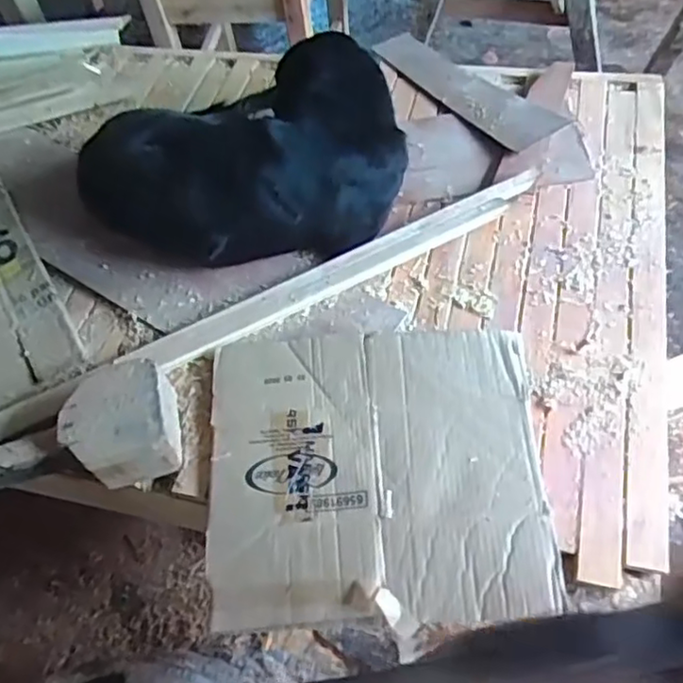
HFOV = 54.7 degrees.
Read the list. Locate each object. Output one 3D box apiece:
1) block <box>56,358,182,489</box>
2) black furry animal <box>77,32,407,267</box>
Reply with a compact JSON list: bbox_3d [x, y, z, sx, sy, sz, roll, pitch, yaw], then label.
[{"bbox_3d":[-0.269,0.100,0.803,0.127,0.067,0.145,-17,55,-7],"label":"block"},{"bbox_3d":[-0.123,-0.292,0.994,0.419,0.187,0.372,19,59,18],"label":"black furry animal"}]

